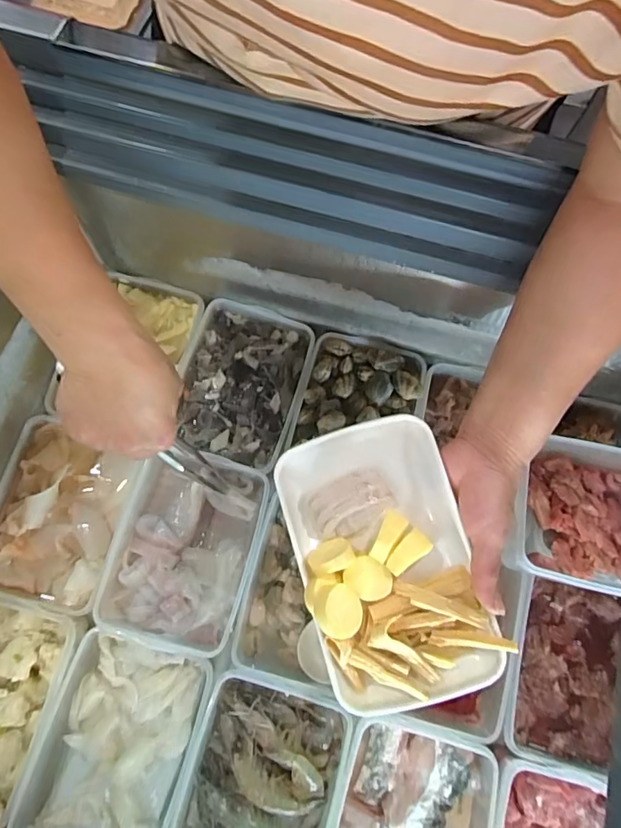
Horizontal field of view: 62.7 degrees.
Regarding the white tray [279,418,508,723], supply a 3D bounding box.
[{"bbox_3d":[0.056,0.115,0.399,0.124,0.041,0.205,-15,74,-6],"label":"white tray"}]

